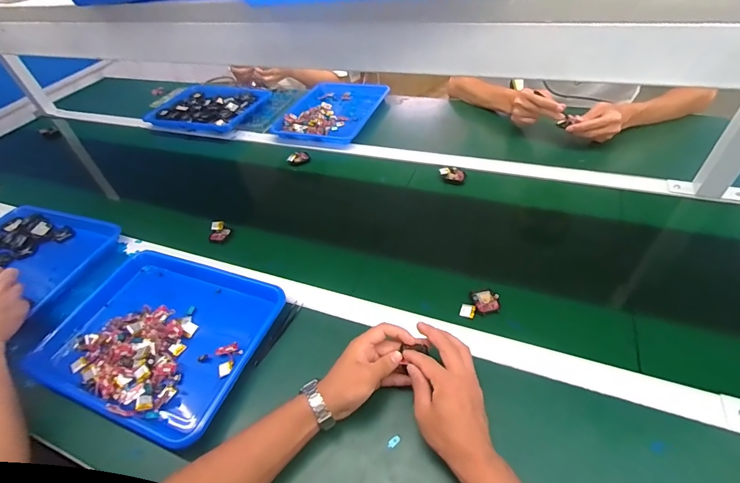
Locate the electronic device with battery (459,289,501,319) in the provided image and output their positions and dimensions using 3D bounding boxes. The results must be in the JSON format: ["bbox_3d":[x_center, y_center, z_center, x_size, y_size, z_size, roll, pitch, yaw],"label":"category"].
[{"bbox_3d":[0.172,0.095,0.569,0.054,0.013,0.059,12,49,18],"label":"electronic device with battery"}]

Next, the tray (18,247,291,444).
[{"bbox_3d":[-0.327,0.141,0.584,0.335,0.037,0.263,13,49,19],"label":"tray"}]

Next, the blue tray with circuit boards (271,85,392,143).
[{"bbox_3d":[-0.098,-0.372,1.023,0.245,0.025,0.322,11,48,18],"label":"blue tray with circuit boards"}]

